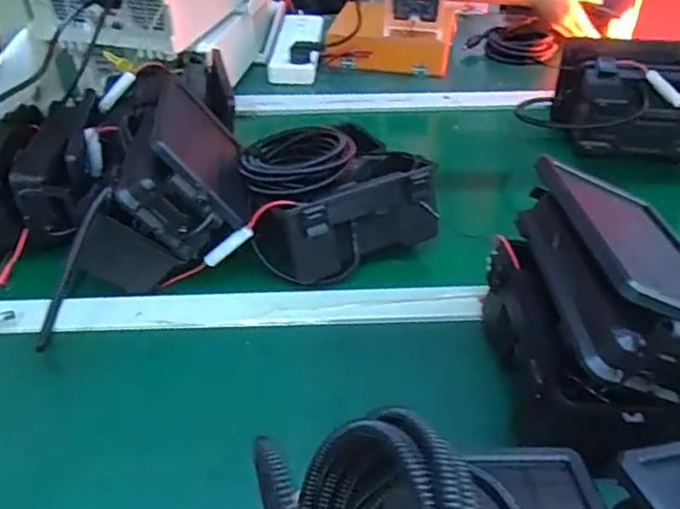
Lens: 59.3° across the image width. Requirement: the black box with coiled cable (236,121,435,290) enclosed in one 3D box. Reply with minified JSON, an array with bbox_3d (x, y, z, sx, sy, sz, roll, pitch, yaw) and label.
[{"bbox_3d":[-0.011,-0.062,0.637,0.187,0.094,0.168,-20,44,-21],"label":"black box with coiled cable"}]

